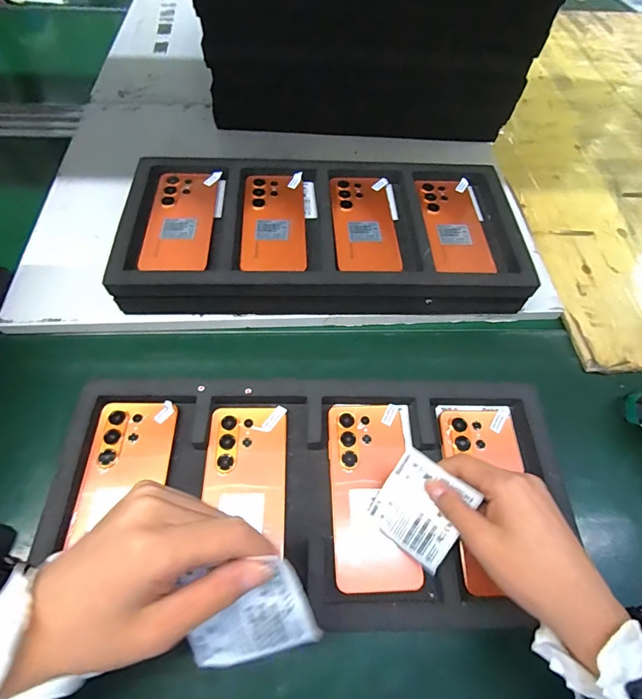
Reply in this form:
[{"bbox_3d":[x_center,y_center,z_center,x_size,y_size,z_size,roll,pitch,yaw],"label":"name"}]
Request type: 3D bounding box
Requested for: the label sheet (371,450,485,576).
[{"bbox_3d":[0.088,0.140,0.343,0.072,0.006,0.078,34,97,24],"label":"label sheet"}]

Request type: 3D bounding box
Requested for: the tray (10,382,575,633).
[{"bbox_3d":[-0.006,0.132,0.376,0.471,0.029,0.213,4,60,-2],"label":"tray"}]

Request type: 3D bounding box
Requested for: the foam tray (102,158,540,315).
[{"bbox_3d":[0.005,-0.149,0.509,0.486,0.066,0.242,0,60,-4],"label":"foam tray"}]

